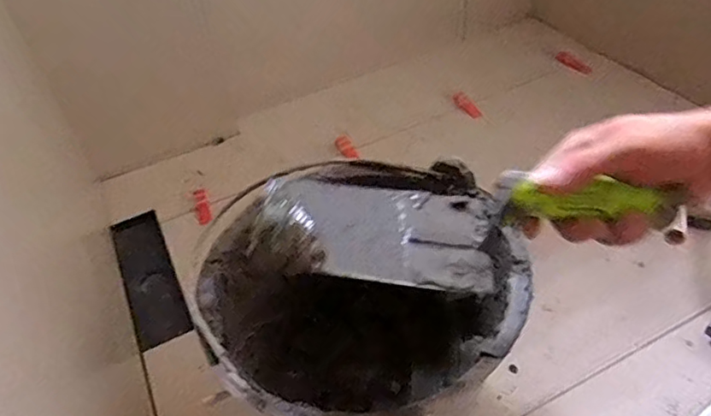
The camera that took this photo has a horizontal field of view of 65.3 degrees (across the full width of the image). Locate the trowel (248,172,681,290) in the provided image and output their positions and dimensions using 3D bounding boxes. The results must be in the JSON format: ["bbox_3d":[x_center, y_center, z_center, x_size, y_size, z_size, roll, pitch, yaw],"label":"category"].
[{"bbox_3d":[0.074,0.004,0.413,0.286,0.067,0.097,-2,41,8],"label":"trowel"}]

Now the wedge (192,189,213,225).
[{"bbox_3d":[-0.278,-0.003,1.003,0.026,0.007,0.095,-16,42,-13],"label":"wedge"}]

